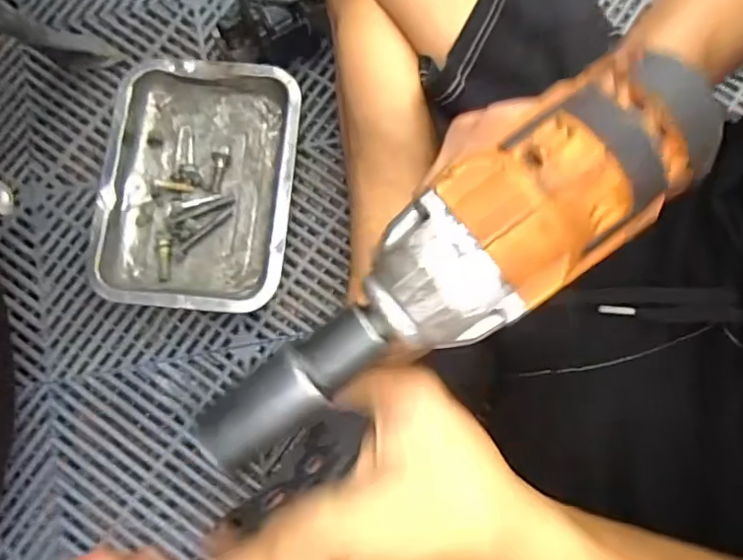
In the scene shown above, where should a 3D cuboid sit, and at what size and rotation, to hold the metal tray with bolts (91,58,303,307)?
[{"bbox_3d":[-0.175,-0.097,0.562,0.189,0.042,0.253,5,79,2],"label":"metal tray with bolts"}]

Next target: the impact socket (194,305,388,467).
[{"bbox_3d":[-0.031,0.040,0.211,0.077,0.021,0.027,-35,81,-2],"label":"impact socket"}]

